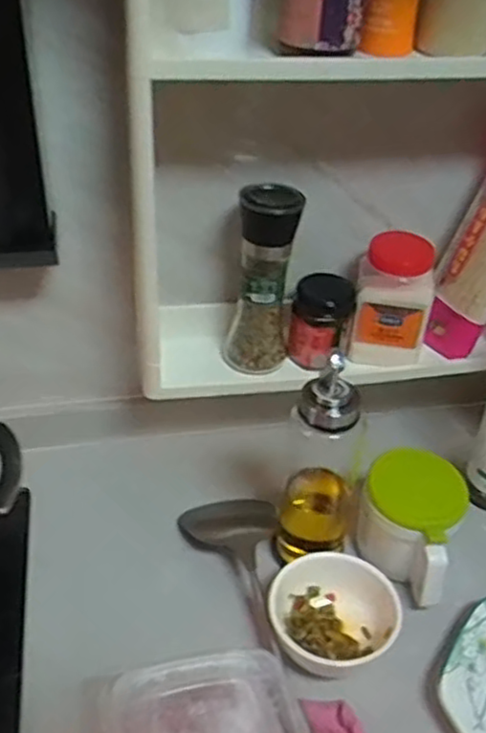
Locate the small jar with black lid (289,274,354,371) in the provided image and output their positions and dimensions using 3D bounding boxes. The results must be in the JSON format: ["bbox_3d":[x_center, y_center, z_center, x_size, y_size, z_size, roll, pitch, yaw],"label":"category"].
[{"bbox_3d":[0.083,-0.047,0.776,0.056,0.084,0.068,11,38,10],"label":"small jar with black lid"}]

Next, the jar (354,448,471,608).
[{"bbox_3d":[0.160,0.154,0.712,0.094,0.096,0.106,18,40,18],"label":"jar"}]

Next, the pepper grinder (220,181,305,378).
[{"bbox_3d":[0.018,-0.087,0.730,0.067,0.190,0.060,2,38,-2],"label":"pepper grinder"}]

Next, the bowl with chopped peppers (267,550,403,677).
[{"bbox_3d":[0.076,0.229,0.644,0.111,0.058,0.111,2,38,-2],"label":"bowl with chopped peppers"}]

